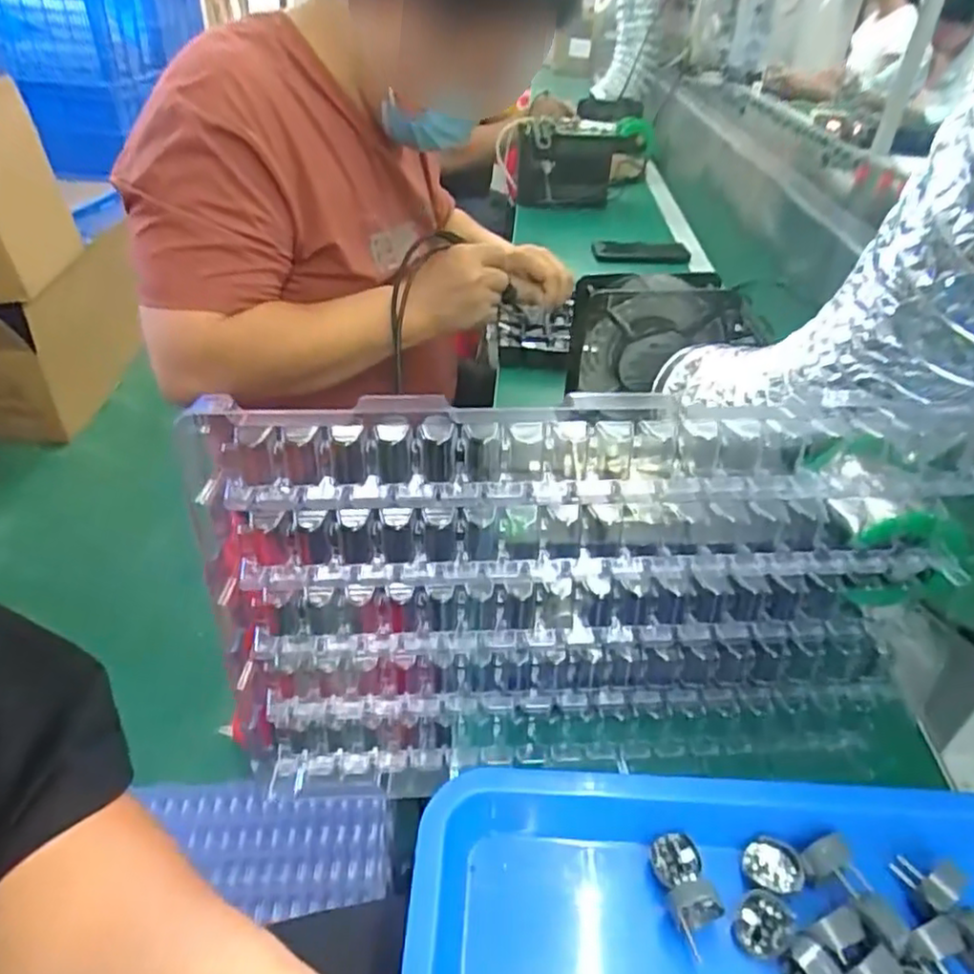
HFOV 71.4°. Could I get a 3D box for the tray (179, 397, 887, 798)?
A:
[{"bbox_3d":[0.042,0.060,0.350,0.334,0.235,0.028,-4,29,-3],"label":"tray"}]

